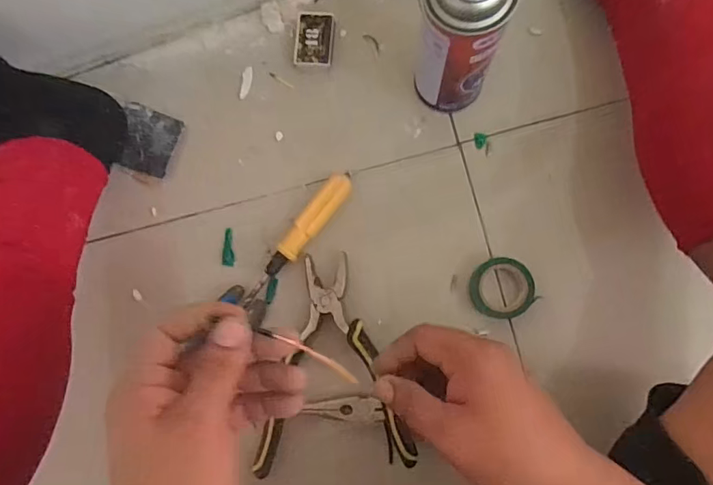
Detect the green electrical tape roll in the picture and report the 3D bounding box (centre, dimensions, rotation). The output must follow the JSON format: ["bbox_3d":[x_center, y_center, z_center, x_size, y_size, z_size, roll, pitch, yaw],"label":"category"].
[{"bbox_3d":[0.134,0.042,0.467,0.056,0.020,0.056,0,85,5],"label":"green electrical tape roll"}]

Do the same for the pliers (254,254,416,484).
[{"bbox_3d":[-0.041,0.116,0.473,0.130,0.023,0.194,-11,84,4],"label":"pliers"}]

